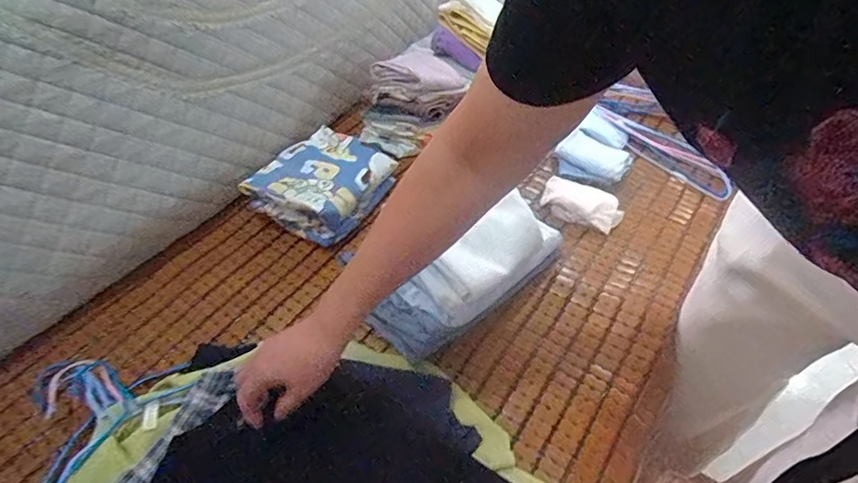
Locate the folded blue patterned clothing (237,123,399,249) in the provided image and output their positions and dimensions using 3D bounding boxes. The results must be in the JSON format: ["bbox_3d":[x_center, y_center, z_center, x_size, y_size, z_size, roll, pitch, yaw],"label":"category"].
[{"bbox_3d":[-0.173,-0.102,0.819,0.173,0.076,0.208,23,51,16],"label":"folded blue patterned clothing"}]

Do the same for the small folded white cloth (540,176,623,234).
[{"bbox_3d":[0.251,-0.060,0.818,0.128,0.036,0.064,19,50,12],"label":"small folded white cloth"}]

